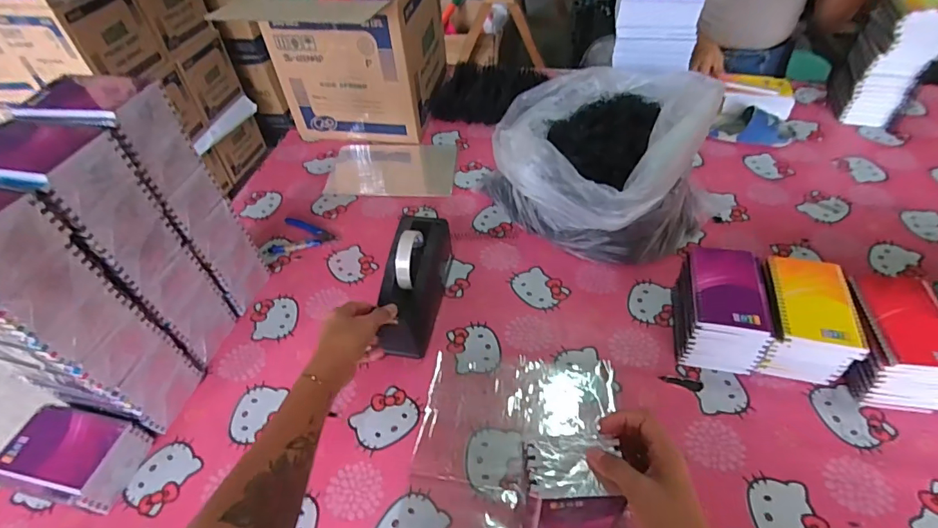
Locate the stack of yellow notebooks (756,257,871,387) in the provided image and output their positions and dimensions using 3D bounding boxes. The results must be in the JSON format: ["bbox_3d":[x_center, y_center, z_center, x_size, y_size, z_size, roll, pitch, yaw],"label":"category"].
[{"bbox_3d":[0.424,0.074,0.607,0.099,0.101,0.132,7,48,9],"label":"stack of yellow notebooks"}]

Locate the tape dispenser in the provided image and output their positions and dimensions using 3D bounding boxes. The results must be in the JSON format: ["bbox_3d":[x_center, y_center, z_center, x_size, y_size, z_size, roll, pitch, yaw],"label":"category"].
[{"bbox_3d":[-0.085,0.022,0.687,0.072,0.120,0.205,6,48,9],"label":"tape dispenser"}]

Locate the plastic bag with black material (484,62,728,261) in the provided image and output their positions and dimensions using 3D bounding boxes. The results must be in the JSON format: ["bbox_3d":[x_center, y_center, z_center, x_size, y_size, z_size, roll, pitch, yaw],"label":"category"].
[{"bbox_3d":[0.213,-0.178,0.780,0.295,0.213,0.323,-26,51,-19],"label":"plastic bag with black material"}]

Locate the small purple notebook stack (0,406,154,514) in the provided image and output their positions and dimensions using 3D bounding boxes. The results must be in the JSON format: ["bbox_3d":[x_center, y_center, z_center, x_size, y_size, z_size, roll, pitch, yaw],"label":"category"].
[{"bbox_3d":[-0.471,0.228,0.556,0.133,0.066,0.099,8,48,10],"label":"small purple notebook stack"}]

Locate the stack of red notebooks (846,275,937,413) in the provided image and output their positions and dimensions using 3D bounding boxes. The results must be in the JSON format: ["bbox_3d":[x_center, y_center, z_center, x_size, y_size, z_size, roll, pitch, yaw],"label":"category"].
[{"bbox_3d":[0.519,0.097,0.582,0.107,0.101,0.135,2,48,5],"label":"stack of red notebooks"}]

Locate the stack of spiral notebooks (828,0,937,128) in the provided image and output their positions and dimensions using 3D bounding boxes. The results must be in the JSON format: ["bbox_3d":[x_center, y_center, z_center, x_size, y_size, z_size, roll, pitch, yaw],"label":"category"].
[{"bbox_3d":[0.828,-0.410,0.929,0.097,0.248,0.156,10,49,12],"label":"stack of spiral notebooks"}]

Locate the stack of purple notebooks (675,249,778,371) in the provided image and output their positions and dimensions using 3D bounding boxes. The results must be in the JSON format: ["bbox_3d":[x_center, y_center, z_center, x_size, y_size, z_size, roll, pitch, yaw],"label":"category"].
[{"bbox_3d":[0.332,0.061,0.620,0.094,0.106,0.135,8,48,10],"label":"stack of purple notebooks"}]

